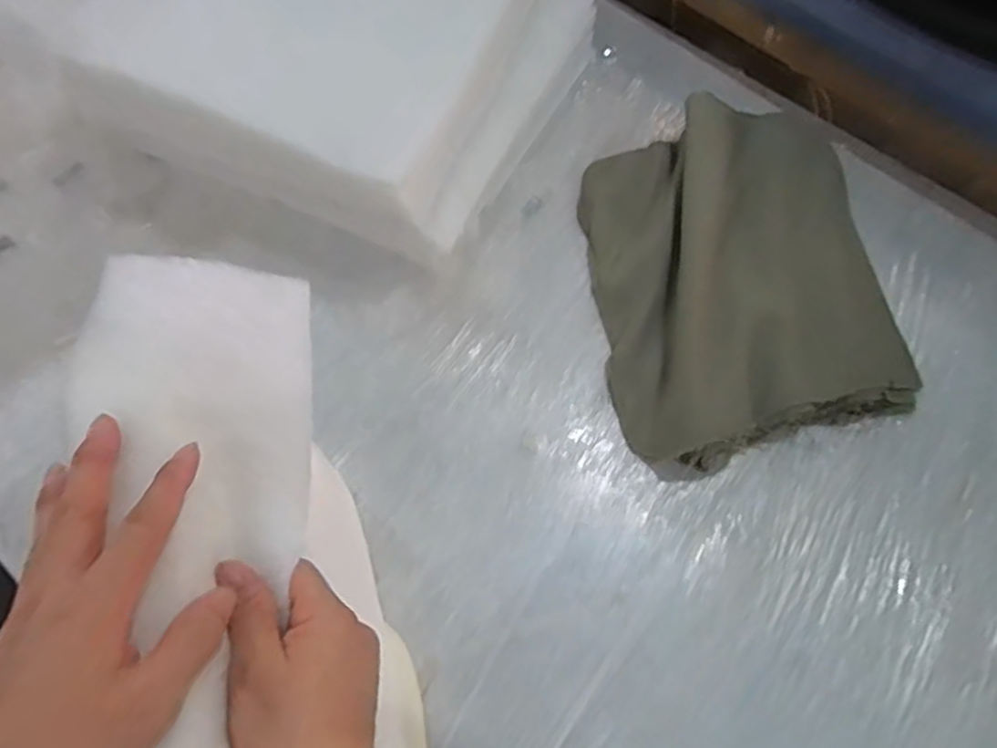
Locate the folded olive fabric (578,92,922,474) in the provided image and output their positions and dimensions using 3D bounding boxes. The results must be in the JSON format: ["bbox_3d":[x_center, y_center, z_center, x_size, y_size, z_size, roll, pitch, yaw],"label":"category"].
[{"bbox_3d":[0.312,-0.149,0.904,0.372,0.065,0.517,-5,63,-4],"label":"folded olive fabric"}]

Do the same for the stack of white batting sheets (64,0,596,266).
[{"bbox_3d":[-0.189,-0.469,0.963,0.525,0.208,0.526,24,64,11],"label":"stack of white batting sheets"}]

